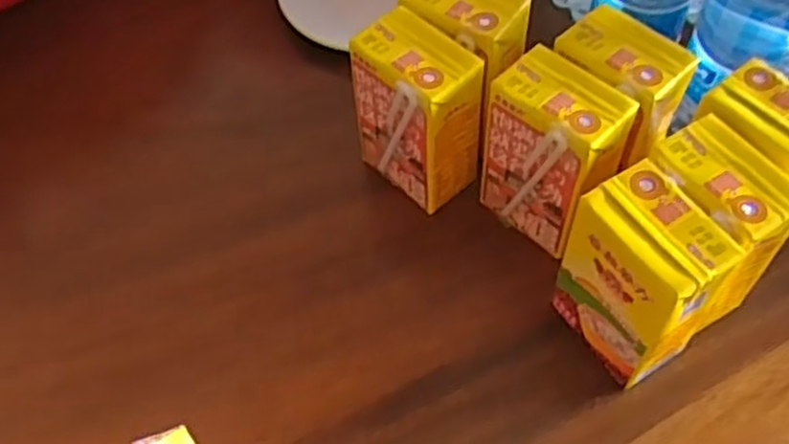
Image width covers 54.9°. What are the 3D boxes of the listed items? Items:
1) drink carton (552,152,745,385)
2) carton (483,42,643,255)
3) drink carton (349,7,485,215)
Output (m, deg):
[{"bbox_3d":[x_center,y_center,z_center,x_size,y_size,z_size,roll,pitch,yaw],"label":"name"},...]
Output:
[{"bbox_3d":[0.121,0.030,0.378,0.043,0.108,0.064,-29,58,-14],"label":"drink carton"},{"bbox_3d":[0.086,-0.034,0.415,0.050,0.099,0.067,-41,62,-21],"label":"carton"},{"bbox_3d":[0.015,-0.060,0.437,0.044,0.098,0.069,-40,62,-20],"label":"drink carton"}]

